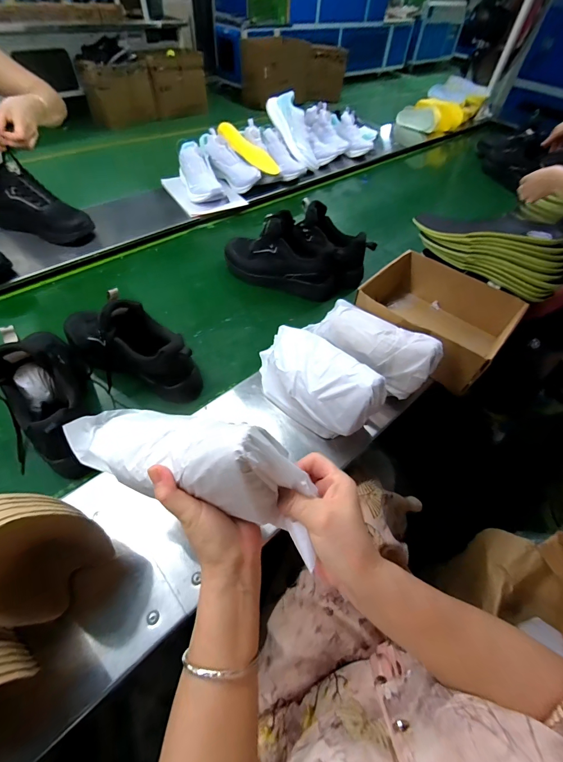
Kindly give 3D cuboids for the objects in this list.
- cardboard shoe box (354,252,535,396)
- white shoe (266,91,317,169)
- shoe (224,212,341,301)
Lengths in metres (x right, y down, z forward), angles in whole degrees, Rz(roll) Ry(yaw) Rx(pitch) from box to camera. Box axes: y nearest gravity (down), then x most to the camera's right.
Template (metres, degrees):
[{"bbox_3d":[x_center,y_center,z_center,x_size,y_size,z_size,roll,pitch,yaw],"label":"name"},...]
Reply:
[{"bbox_3d":[0.316,-0.135,0.673,0.262,0.108,0.235,36,59,21],"label":"cardboard shoe box"},{"bbox_3d":[0.051,-0.822,1.060,0.083,0.079,0.239,-47,112,-31],"label":"white shoe"},{"bbox_3d":[-0.002,-0.302,0.777,0.303,0.152,0.090,18,54,9],"label":"shoe"}]

